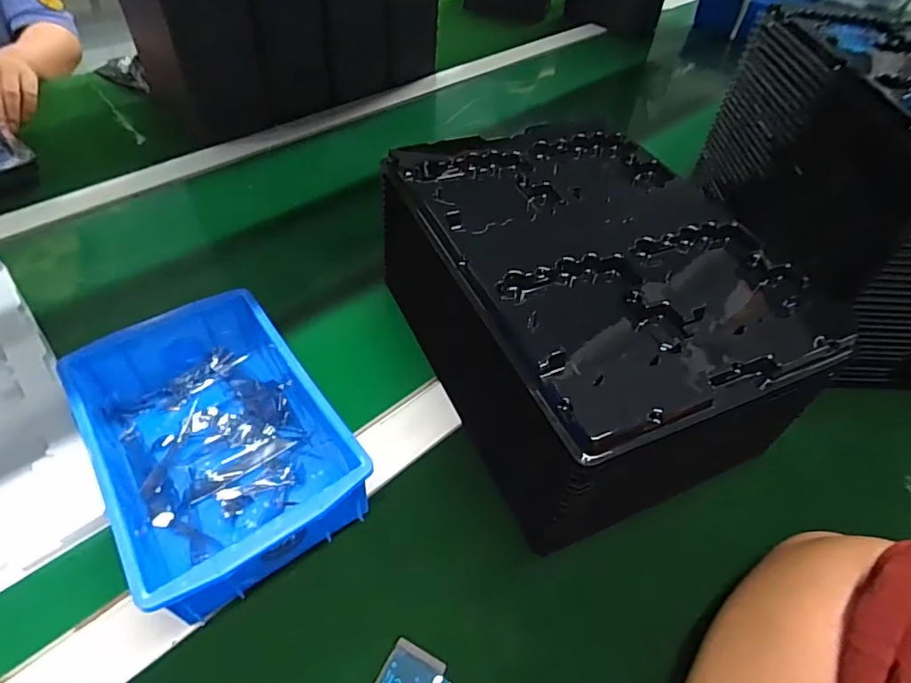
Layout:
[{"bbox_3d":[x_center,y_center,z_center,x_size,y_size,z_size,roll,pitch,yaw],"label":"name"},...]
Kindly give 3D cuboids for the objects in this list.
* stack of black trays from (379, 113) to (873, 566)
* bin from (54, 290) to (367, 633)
[{"bbox_3d":[0.092,-0.029,0.410,0.207,0.135,0.280,-17,52,-18],"label":"stack of black trays"},{"bbox_3d":[-0.158,0.064,0.353,0.129,0.064,0.198,-29,56,-26],"label":"bin"}]

